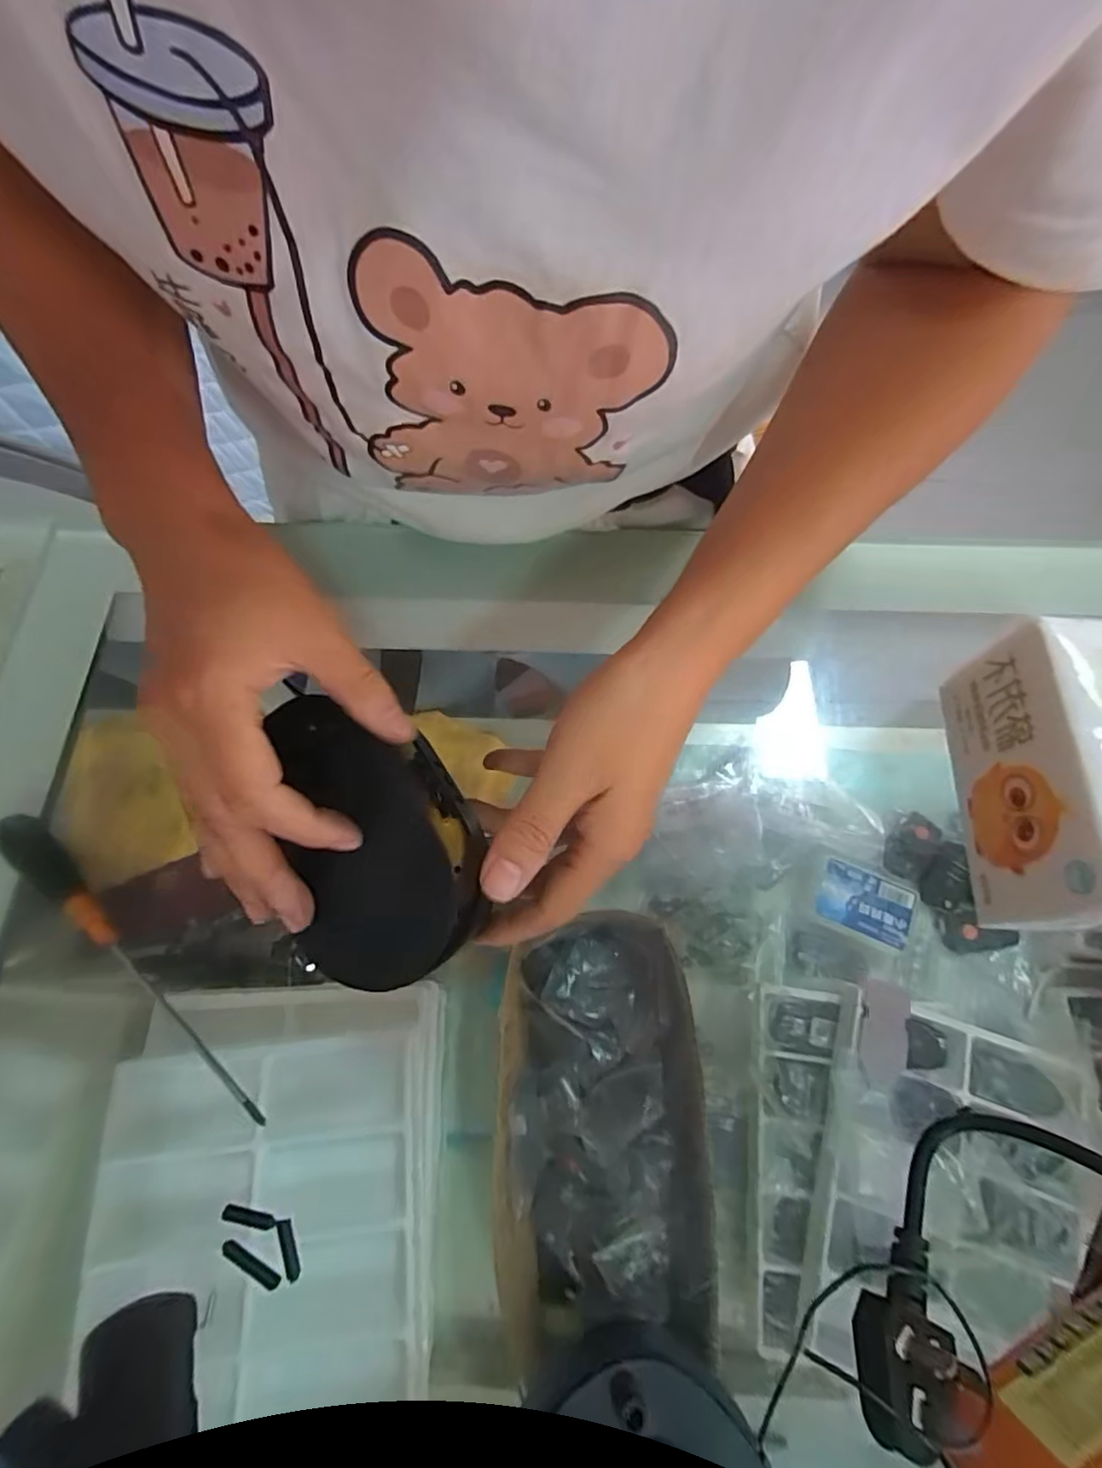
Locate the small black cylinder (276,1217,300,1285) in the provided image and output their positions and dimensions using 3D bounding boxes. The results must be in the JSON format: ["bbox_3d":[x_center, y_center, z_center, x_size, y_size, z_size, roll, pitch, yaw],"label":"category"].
[{"bbox_3d":[-0.097,0.191,0.221,0.005,0.004,0.020,-24,72,-8],"label":"small black cylinder"}]

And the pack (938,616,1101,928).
[{"bbox_3d":[0.230,0.019,0.244,0.084,0.070,0.114,1,70,1],"label":"pack"}]

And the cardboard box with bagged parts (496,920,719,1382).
[{"bbox_3d":[0.033,0.293,0.460,0.153,0.071,0.279,-4,70,-1],"label":"cardboard box with bagged parts"}]

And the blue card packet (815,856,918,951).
[{"bbox_3d":[0.282,0.152,0.538,0.080,0.013,0.055,24,72,9],"label":"blue card packet"}]

